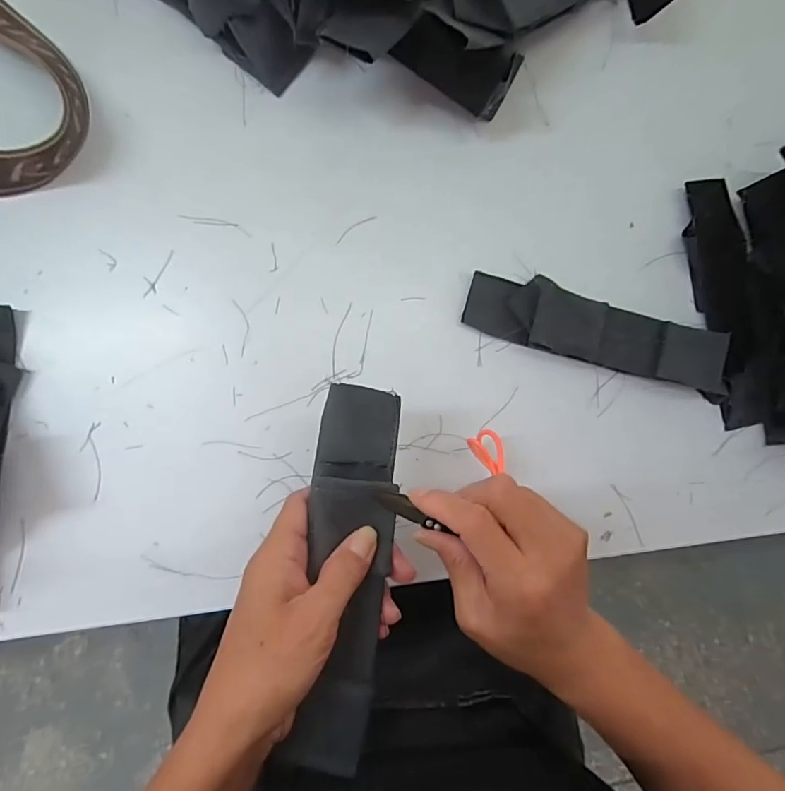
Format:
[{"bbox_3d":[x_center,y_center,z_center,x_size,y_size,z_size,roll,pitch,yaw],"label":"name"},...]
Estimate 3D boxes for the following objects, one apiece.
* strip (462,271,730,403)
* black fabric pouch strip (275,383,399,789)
[{"bbox_3d":[0.155,-0.047,0.366,0.197,0.030,0.049,17,86,-6],"label":"strip"},{"bbox_3d":[-0.023,0.094,0.259,0.044,0.025,0.198,4,82,-6],"label":"black fabric pouch strip"}]

